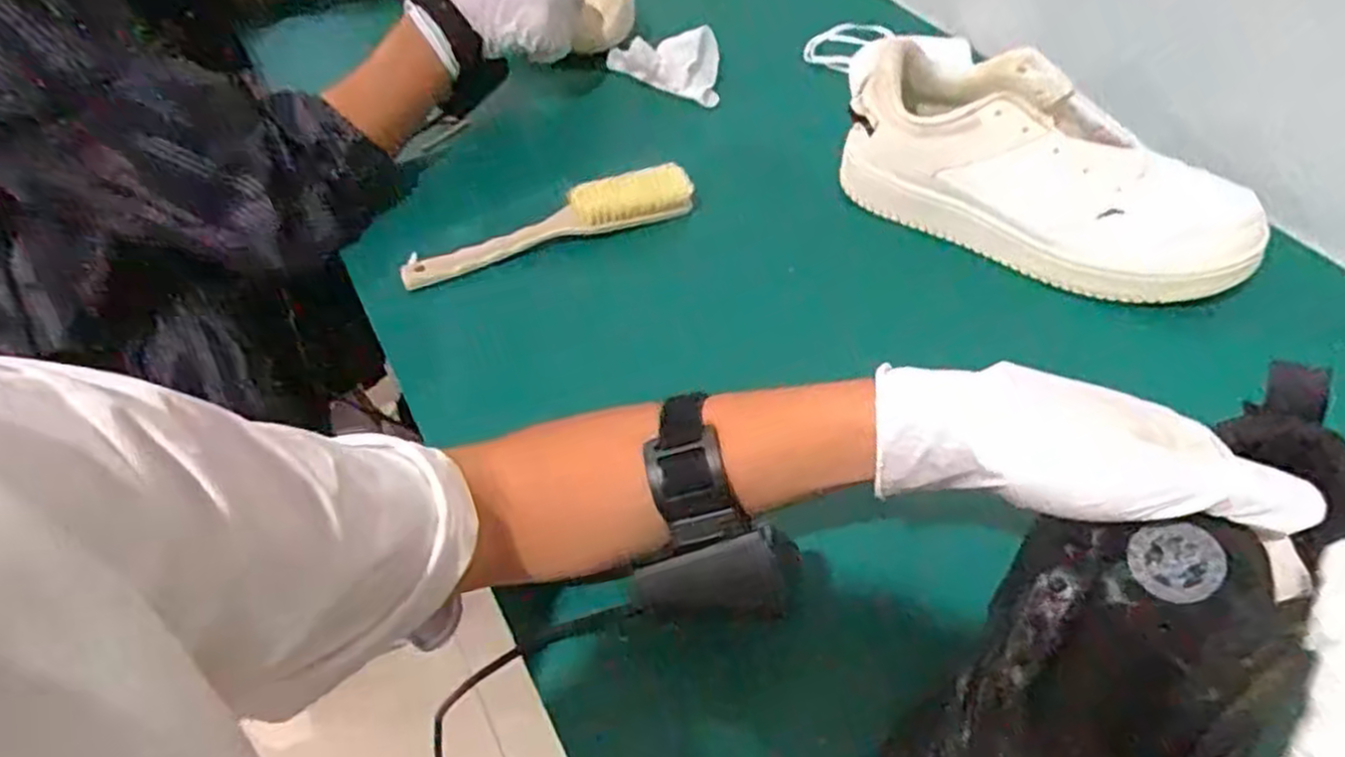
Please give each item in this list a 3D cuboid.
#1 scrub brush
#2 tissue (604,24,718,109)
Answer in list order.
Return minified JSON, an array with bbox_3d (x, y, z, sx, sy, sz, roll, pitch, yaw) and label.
[{"bbox_3d":[-0.094,-0.114,0.587,0.224,0.045,0.023,-17,53,-9],"label":"scrub brush"},{"bbox_3d":[-0.002,-0.292,0.714,0.107,0.042,0.048,21,56,19],"label":"tissue"}]

